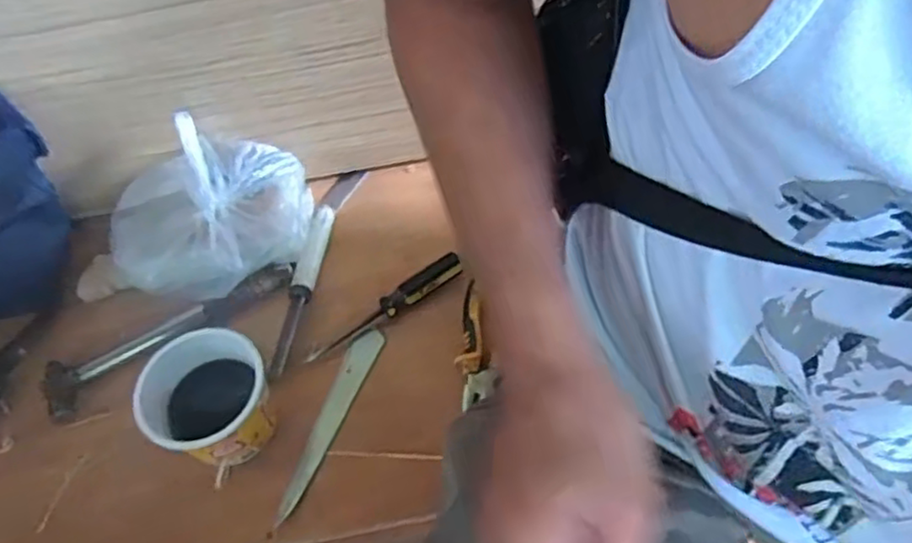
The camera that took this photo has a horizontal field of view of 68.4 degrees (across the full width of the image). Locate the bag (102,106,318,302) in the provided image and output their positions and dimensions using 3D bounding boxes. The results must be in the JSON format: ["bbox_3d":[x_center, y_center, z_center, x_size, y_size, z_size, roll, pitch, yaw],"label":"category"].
[{"bbox_3d":[-0.233,-0.061,0.636,0.184,0.095,0.153,0,59,0],"label":"bag"}]

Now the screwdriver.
[{"bbox_3d":[-0.066,0.030,0.613,0.159,0.018,0.025,-29,61,-14],"label":"screwdriver"}]

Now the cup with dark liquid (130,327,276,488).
[{"bbox_3d":[-0.194,0.106,0.542,0.091,0.079,0.094,0,59,0],"label":"cup with dark liquid"}]

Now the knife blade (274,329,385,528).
[{"bbox_3d":[-0.109,0.125,0.572,0.026,0.007,0.175,19,61,15],"label":"knife blade"}]

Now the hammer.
[{"bbox_3d":[-0.259,0.052,0.613,0.234,0.029,0.056,-29,60,-14],"label":"hammer"}]

